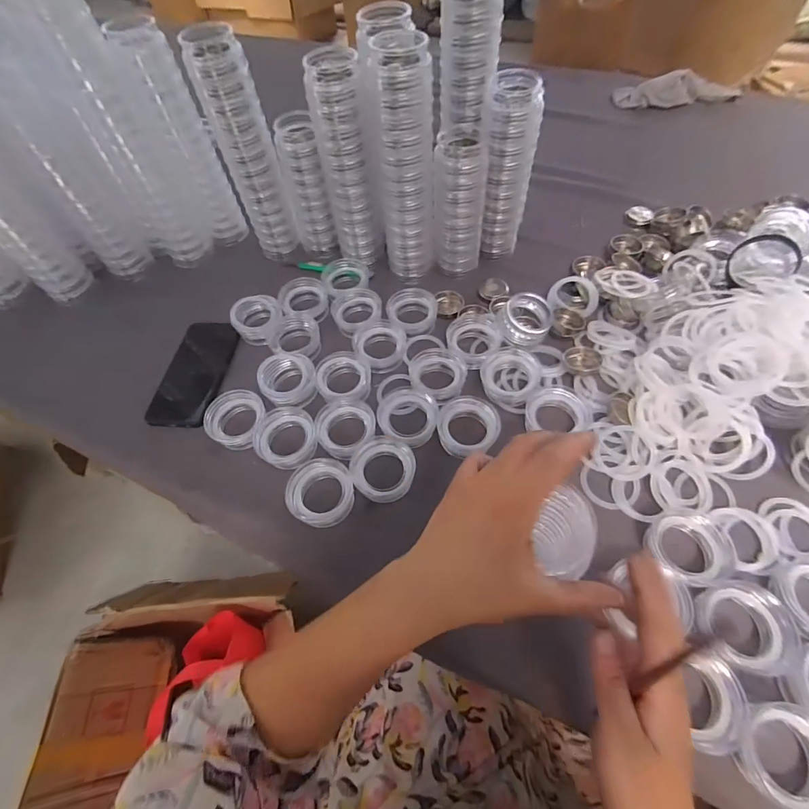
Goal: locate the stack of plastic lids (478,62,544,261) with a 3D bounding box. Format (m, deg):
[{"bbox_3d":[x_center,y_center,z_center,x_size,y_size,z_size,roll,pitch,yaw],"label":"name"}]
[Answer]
[{"bbox_3d":[0.140,-0.316,0.565,0.066,0.216,0.072,12,60,10],"label":"stack of plastic lids"}]

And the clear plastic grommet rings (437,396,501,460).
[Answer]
[{"bbox_3d":[0.069,0.023,0.455,0.068,0.021,0.069,-1,59,2],"label":"clear plastic grommet rings"}]

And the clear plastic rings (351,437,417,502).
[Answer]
[{"bbox_3d":[-0.023,0.070,0.447,0.068,0.028,0.069,-1,59,2],"label":"clear plastic rings"}]

